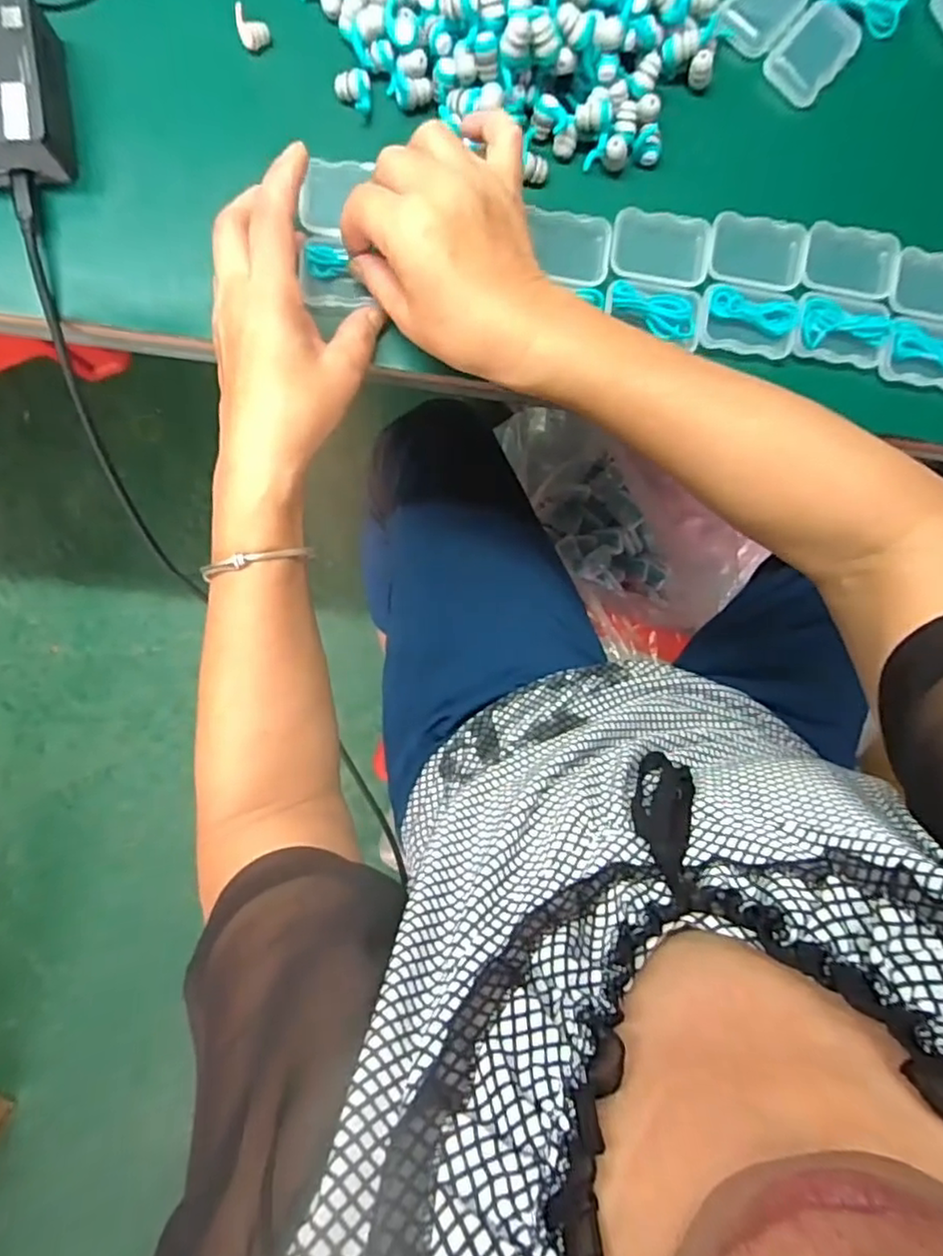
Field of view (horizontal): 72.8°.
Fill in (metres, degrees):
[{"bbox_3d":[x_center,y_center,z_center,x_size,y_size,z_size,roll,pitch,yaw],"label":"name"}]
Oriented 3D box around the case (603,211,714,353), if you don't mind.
[{"bbox_3d":[0.107,-0.201,0.365,0.056,0.013,0.069,8,90,-5],"label":"case"}]

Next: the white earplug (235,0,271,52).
[{"bbox_3d":[-0.119,-0.327,0.347,0.016,0.009,0.018,-17,93,-5],"label":"white earplug"}]

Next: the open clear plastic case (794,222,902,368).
[{"bbox_3d":[0.220,-0.196,0.377,0.055,0.013,0.078,8,90,-5],"label":"open clear plastic case"}]

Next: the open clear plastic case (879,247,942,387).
[{"bbox_3d":[0.275,-0.184,0.381,0.057,0.014,0.078,11,90,-5],"label":"open clear plastic case"}]

